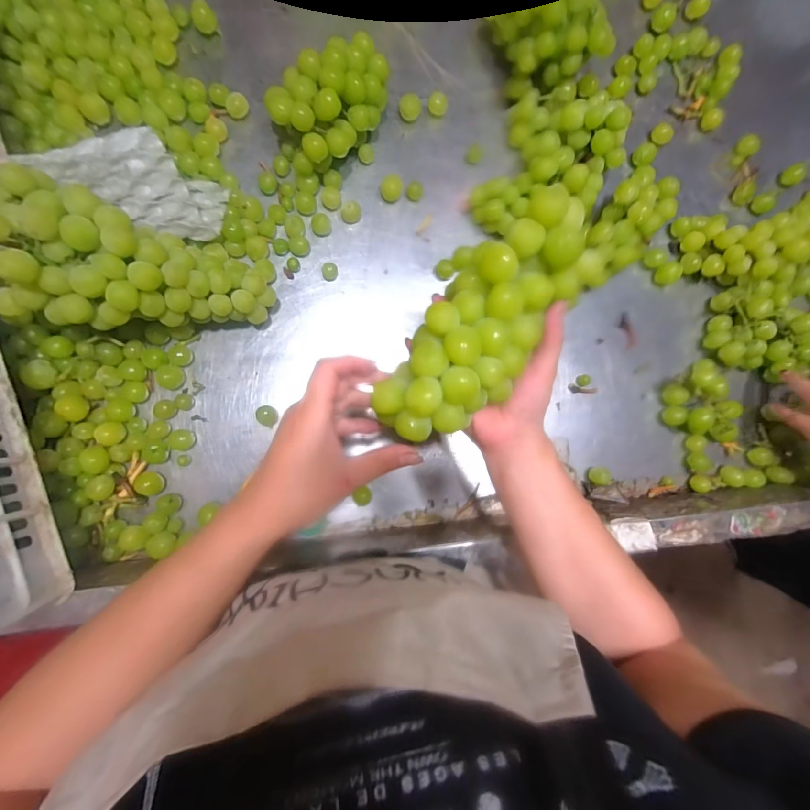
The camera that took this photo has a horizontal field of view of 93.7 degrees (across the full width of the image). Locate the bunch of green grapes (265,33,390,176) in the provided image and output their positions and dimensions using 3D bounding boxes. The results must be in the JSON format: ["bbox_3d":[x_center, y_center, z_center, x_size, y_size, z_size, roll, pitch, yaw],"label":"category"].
[{"bbox_3d":[-0.084,-0.350,0.447,0.153,0.077,0.107,-33,90,-7],"label":"bunch of green grapes"}]

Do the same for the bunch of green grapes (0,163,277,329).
[{"bbox_3d":[-0.258,-0.136,0.385,0.243,0.088,0.123,4,85,-32],"label":"bunch of green grapes"}]

